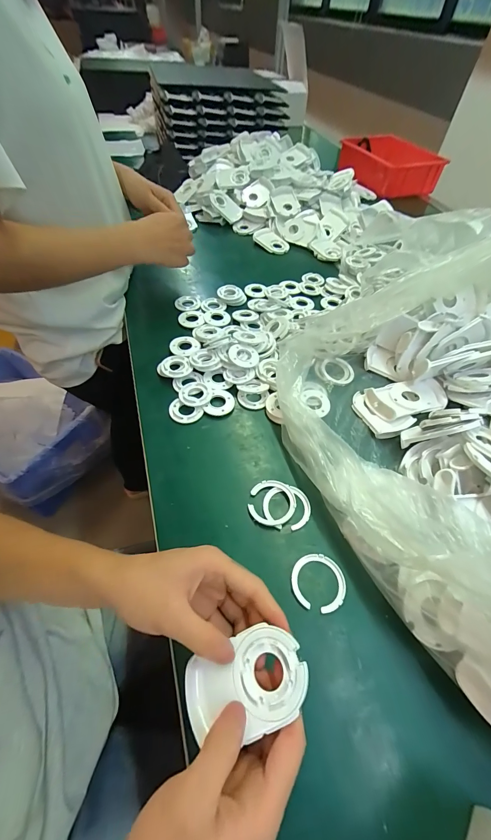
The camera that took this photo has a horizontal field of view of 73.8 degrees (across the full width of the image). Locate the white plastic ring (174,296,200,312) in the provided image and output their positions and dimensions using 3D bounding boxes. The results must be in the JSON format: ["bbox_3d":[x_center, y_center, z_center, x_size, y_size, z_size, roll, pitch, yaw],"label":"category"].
[{"bbox_3d":[-0.103,-0.207,0.580,0.045,0.011,0.045,3,54,-3],"label":"white plastic ring"}]

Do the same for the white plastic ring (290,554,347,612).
[{"bbox_3d":[0.071,0.156,0.315,0.050,0.005,0.050,3,54,-3],"label":"white plastic ring"}]

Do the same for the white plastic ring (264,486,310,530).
[{"bbox_3d":[0.046,0.096,0.358,0.050,0.005,0.046,3,54,-3],"label":"white plastic ring"}]

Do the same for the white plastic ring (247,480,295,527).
[{"bbox_3d":[0.030,0.091,0.360,0.049,0.008,0.052,3,54,-3],"label":"white plastic ring"}]

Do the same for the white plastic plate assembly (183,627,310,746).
[{"bbox_3d":[0.000,0.181,0.223,0.084,0.005,0.054,-25,52,0],"label":"white plastic plate assembly"}]

